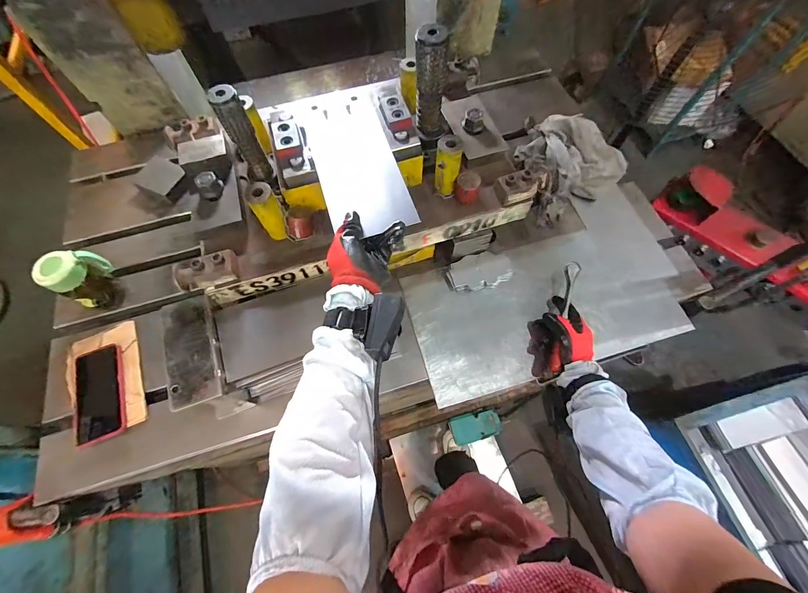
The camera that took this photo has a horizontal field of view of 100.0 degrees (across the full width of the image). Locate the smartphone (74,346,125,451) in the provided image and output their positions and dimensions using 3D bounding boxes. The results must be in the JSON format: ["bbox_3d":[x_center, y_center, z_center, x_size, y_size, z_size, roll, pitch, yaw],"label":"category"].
[{"bbox_3d":[-0.529,0.168,0.584,0.083,0.014,0.163,-20,66,-7],"label":"smartphone"}]

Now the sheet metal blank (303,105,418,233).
[{"bbox_3d":[-0.072,-0.198,0.525,0.121,0.007,0.241,-16,67,-6],"label":"sheet metal blank"}]

